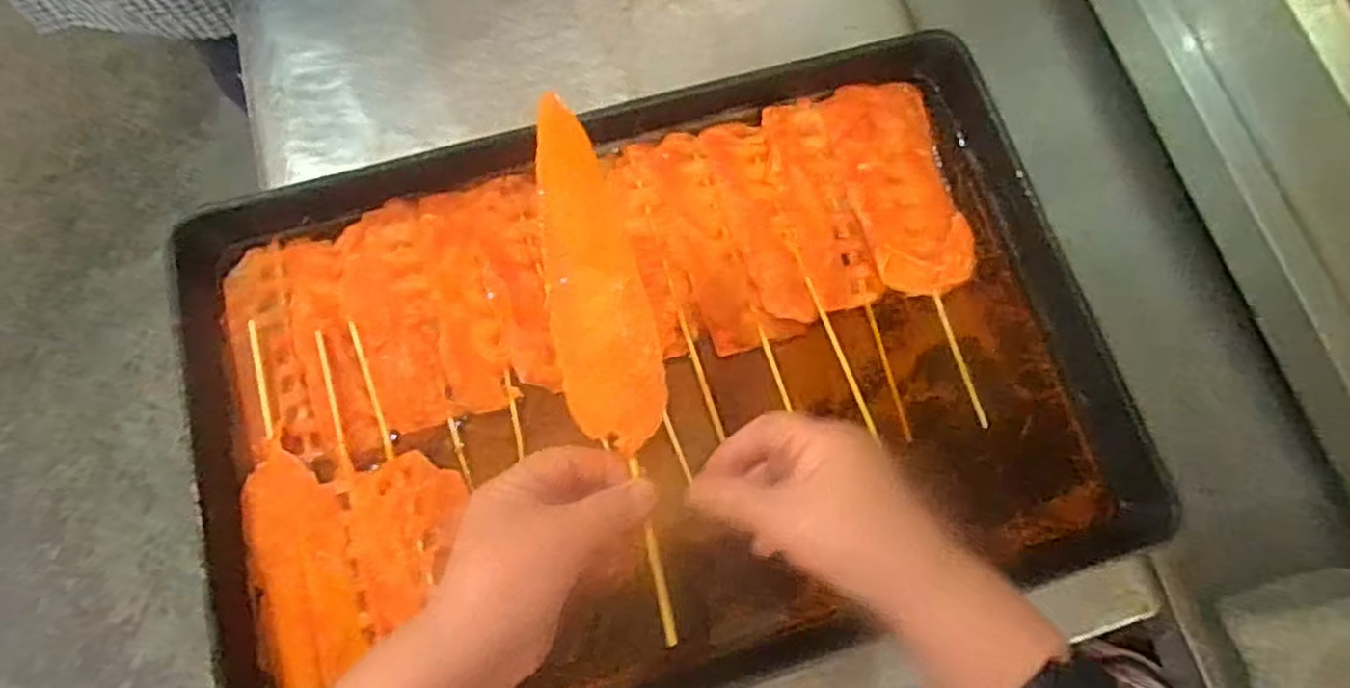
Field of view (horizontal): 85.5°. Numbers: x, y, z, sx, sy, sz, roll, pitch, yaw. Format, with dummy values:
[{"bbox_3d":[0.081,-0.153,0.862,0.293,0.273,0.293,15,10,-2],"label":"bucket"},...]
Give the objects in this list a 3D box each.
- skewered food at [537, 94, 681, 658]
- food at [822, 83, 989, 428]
[{"bbox_3d":[-0.033,0.004,0.377,0.050,0.008,0.272,-12,80,-6],"label":"skewered food"},{"bbox_3d":[0.182,-0.081,0.546,0.078,0.020,0.258,-14,75,-5],"label":"food"}]

